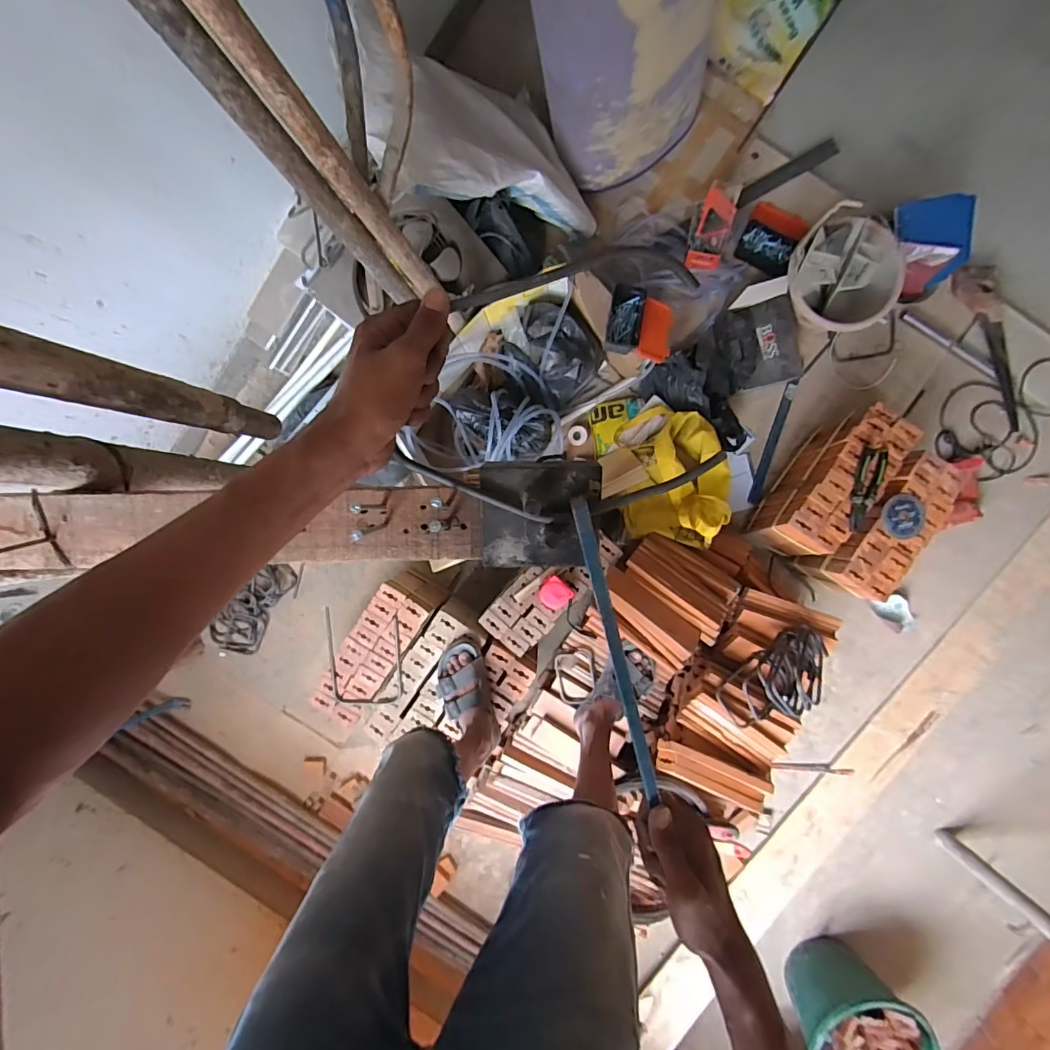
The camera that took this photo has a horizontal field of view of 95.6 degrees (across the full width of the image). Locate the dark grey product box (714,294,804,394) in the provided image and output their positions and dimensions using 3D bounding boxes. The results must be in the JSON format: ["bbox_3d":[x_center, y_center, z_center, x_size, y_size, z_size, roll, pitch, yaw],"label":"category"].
[{"bbox_3d":[0.599,-0.457,1.233,0.188,0.110,0.202,-11,93,2],"label":"dark grey product box"}]

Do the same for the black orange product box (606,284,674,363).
[{"bbox_3d":[0.276,-0.480,1.133,0.154,0.054,0.163,10,93,1],"label":"black orange product box"}]

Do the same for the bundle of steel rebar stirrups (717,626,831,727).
[{"bbox_3d":[0.549,0.336,1.027,0.272,0.092,0.151,-32,92,3],"label":"bundle of steel rebar stirrups"}]

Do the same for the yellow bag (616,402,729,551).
[{"bbox_3d":[0.361,-0.123,1.167,0.239,0.172,0.344,-4,93,2],"label":"yellow bag"}]

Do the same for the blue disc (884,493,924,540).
[{"bbox_3d":[0.850,-0.019,1.066,0.096,0.013,0.096,0,93,2],"label":"blue disc"}]

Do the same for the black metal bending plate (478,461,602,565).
[{"bbox_3d":[0.012,-0.007,0.366,0.089,0.021,0.080,0,93,2],"label":"black metal bending plate"}]

